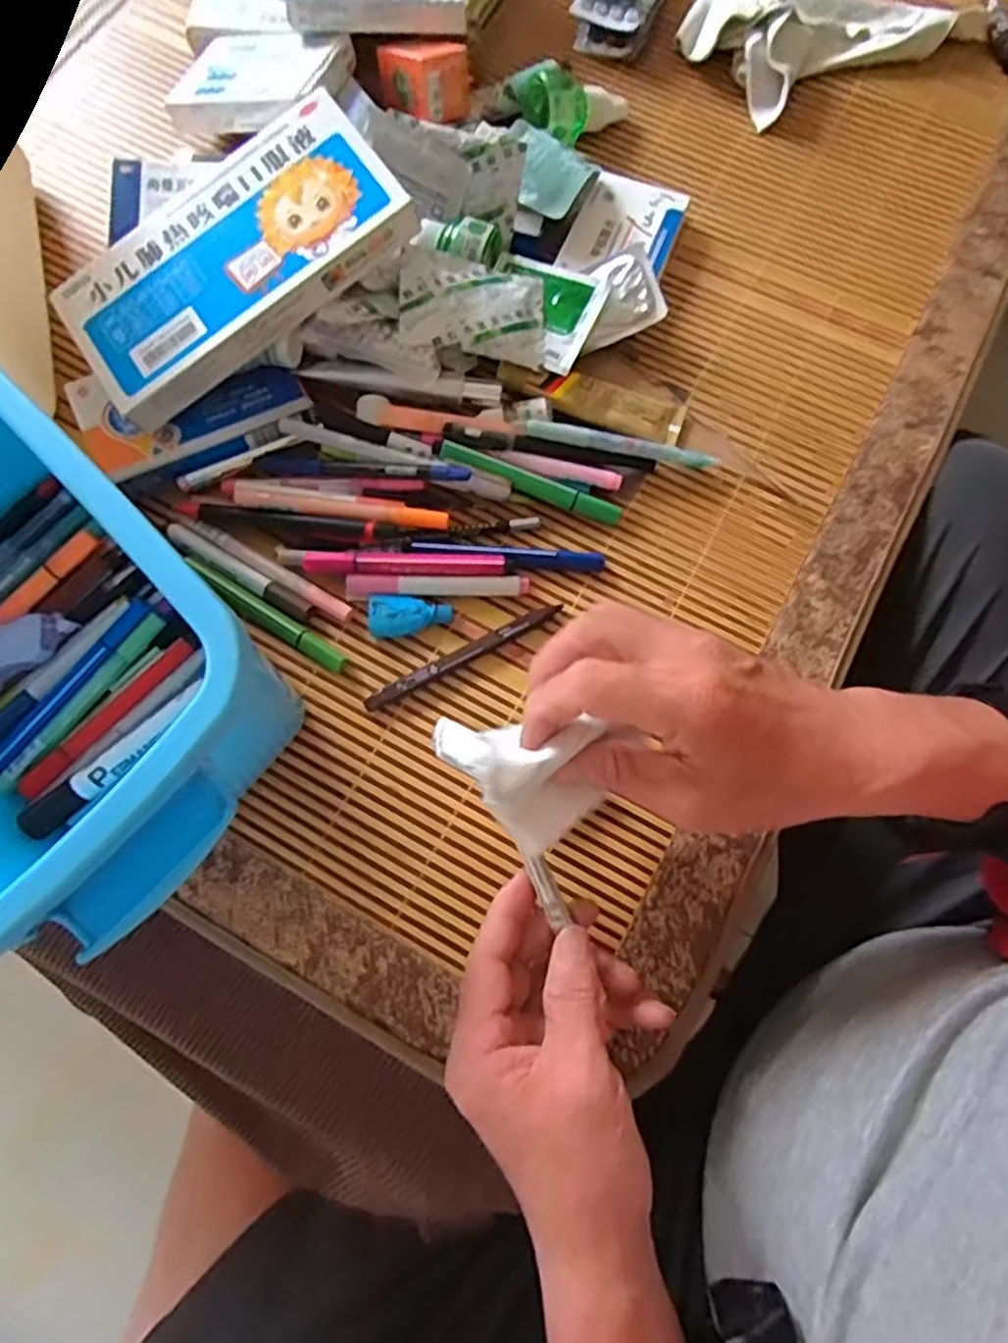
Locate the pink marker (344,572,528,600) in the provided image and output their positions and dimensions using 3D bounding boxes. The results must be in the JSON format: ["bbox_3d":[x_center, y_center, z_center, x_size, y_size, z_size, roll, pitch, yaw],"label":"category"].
[{"bbox_3d":[-0.041,-0.054,0.447,0.112,0.013,0.012,-3,74,0],"label":"pink marker"}]

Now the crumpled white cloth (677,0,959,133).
[{"bbox_3d":[0.250,-0.521,0.570,0.196,0.034,0.116,-28,76,-7],"label":"crumpled white cloth"}]

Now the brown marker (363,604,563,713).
[{"bbox_3d":[-0.025,-0.011,0.440,0.131,0.009,0.012,-28,76,-7],"label":"brown marker"}]

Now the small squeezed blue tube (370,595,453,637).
[{"bbox_3d":[-0.058,-0.036,0.445,0.050,0.012,0.025,-4,74,-1],"label":"small squeezed blue tube"}]

